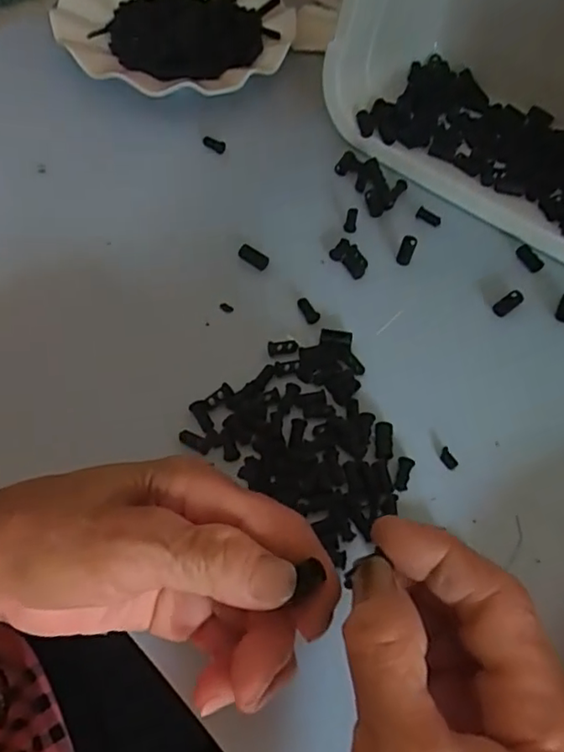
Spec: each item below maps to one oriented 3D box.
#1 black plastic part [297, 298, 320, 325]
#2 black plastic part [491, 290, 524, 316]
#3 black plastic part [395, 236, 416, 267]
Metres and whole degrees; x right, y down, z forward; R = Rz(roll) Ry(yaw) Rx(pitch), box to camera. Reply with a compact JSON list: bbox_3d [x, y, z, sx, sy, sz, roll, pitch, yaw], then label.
[{"bbox_3d":[0.015,-0.037,0.345,0.006,0.008,0.018,-26,62,-18],"label":"black plastic part"},{"bbox_3d":[0.134,-0.043,0.353,0.023,0.005,0.008,-31,63,-21],"label":"black plastic part"},{"bbox_3d":[0.076,-0.077,0.364,0.010,0.018,0.009,17,60,10],"label":"black plastic part"}]

